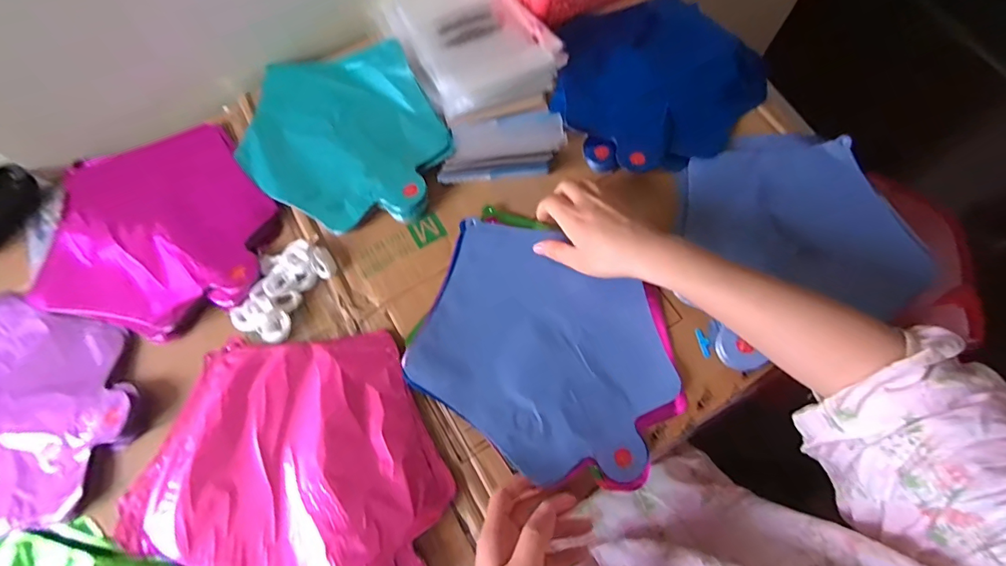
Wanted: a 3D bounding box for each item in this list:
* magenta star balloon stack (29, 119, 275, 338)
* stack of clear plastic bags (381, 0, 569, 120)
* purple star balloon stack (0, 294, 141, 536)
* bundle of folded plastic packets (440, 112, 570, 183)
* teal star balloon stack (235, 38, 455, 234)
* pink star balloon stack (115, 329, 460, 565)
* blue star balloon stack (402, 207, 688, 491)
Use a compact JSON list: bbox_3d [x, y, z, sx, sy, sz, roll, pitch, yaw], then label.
[{"bbox_3d":[-0.361,-0.063,0.481,0.232,0.020,0.232,0,70,2],"label":"magenta star balloon stack"},{"bbox_3d":[-0.046,-0.300,0.538,0.153,0.023,0.229,-28,72,-8],"label":"stack of clear plastic bags"},{"bbox_3d":[-0.463,0.120,0.417,0.241,0.019,0.224,-28,72,-8],"label":"purple star balloon stack"},{"bbox_3d":[-0.001,-0.147,0.493,0.137,0.011,0.078,-12,70,-3],"label":"bundle of folded plastic packets"},{"bbox_3d":[-0.178,-0.166,0.499,0.204,0.016,0.253,-28,72,-8],"label":"teal star balloon stack"},{"bbox_3d":[-0.181,0.167,0.386,0.259,0.013,0.239,-4,70,0],"label":"pink star balloon stack"},{"bbox_3d":[0.041,0.060,0.427,0.249,0.017,0.195,31,74,12],"label":"blue star balloon stack"}]

